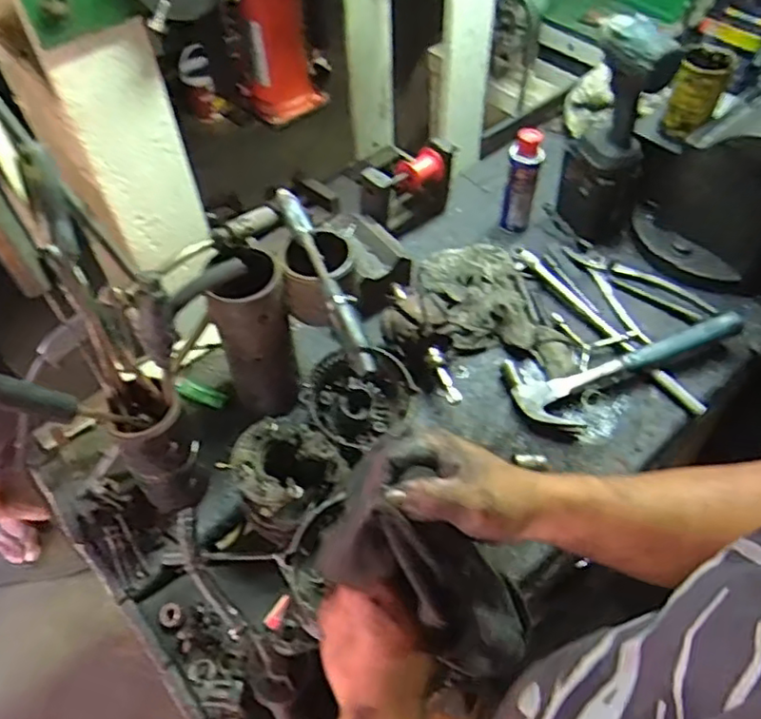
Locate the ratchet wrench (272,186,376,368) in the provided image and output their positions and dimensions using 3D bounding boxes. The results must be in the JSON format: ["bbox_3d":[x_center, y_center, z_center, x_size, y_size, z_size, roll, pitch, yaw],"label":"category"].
[{"bbox_3d":[-0.062,-0.097,0.705,0.024,0.031,0.279,-20,54,-13],"label":"ratchet wrench"}]

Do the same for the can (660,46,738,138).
[{"bbox_3d":[0.464,-0.392,0.930,0.071,0.117,0.081,22,56,18],"label":"can"}]

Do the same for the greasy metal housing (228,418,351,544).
[{"bbox_3d":[-0.107,0.152,0.752,0.115,0.138,0.111,-1,52,1],"label":"greasy metal housing"}]

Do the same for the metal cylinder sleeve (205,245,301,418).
[{"bbox_3d":[-0.151,-0.018,0.788,0.091,0.209,0.075,-15,53,-9],"label":"metal cylinder sleeve"}]

